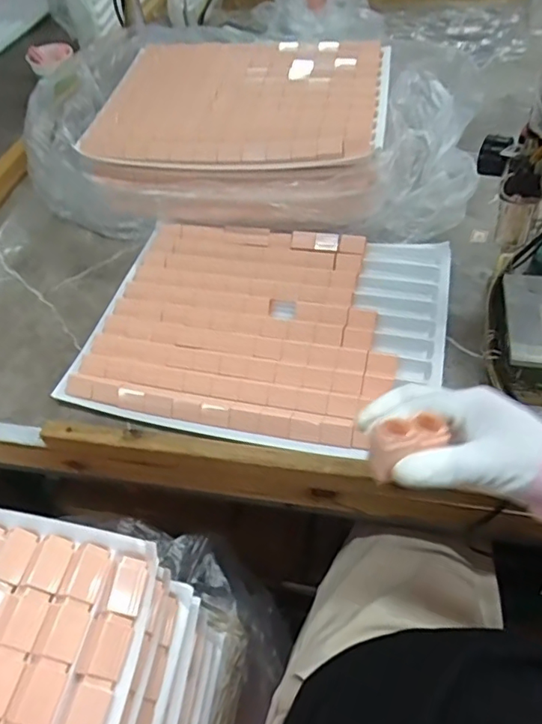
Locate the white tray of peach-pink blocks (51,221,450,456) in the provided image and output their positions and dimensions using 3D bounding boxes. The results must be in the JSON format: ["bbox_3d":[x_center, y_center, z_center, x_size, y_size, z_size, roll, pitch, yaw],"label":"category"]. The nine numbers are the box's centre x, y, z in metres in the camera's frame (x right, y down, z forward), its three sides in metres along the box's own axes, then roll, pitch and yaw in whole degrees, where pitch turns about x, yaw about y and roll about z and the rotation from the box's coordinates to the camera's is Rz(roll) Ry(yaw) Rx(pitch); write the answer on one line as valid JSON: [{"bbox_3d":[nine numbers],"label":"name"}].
[{"bbox_3d":[-0.004,-0.050,0.608,0.382,0.022,0.297,8,52,12],"label":"white tray of peach-pink blocks"}]

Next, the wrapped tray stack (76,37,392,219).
[{"bbox_3d":[-0.030,-0.328,0.750,0.371,0.127,0.301,8,52,12],"label":"wrapped tray stack"}]

